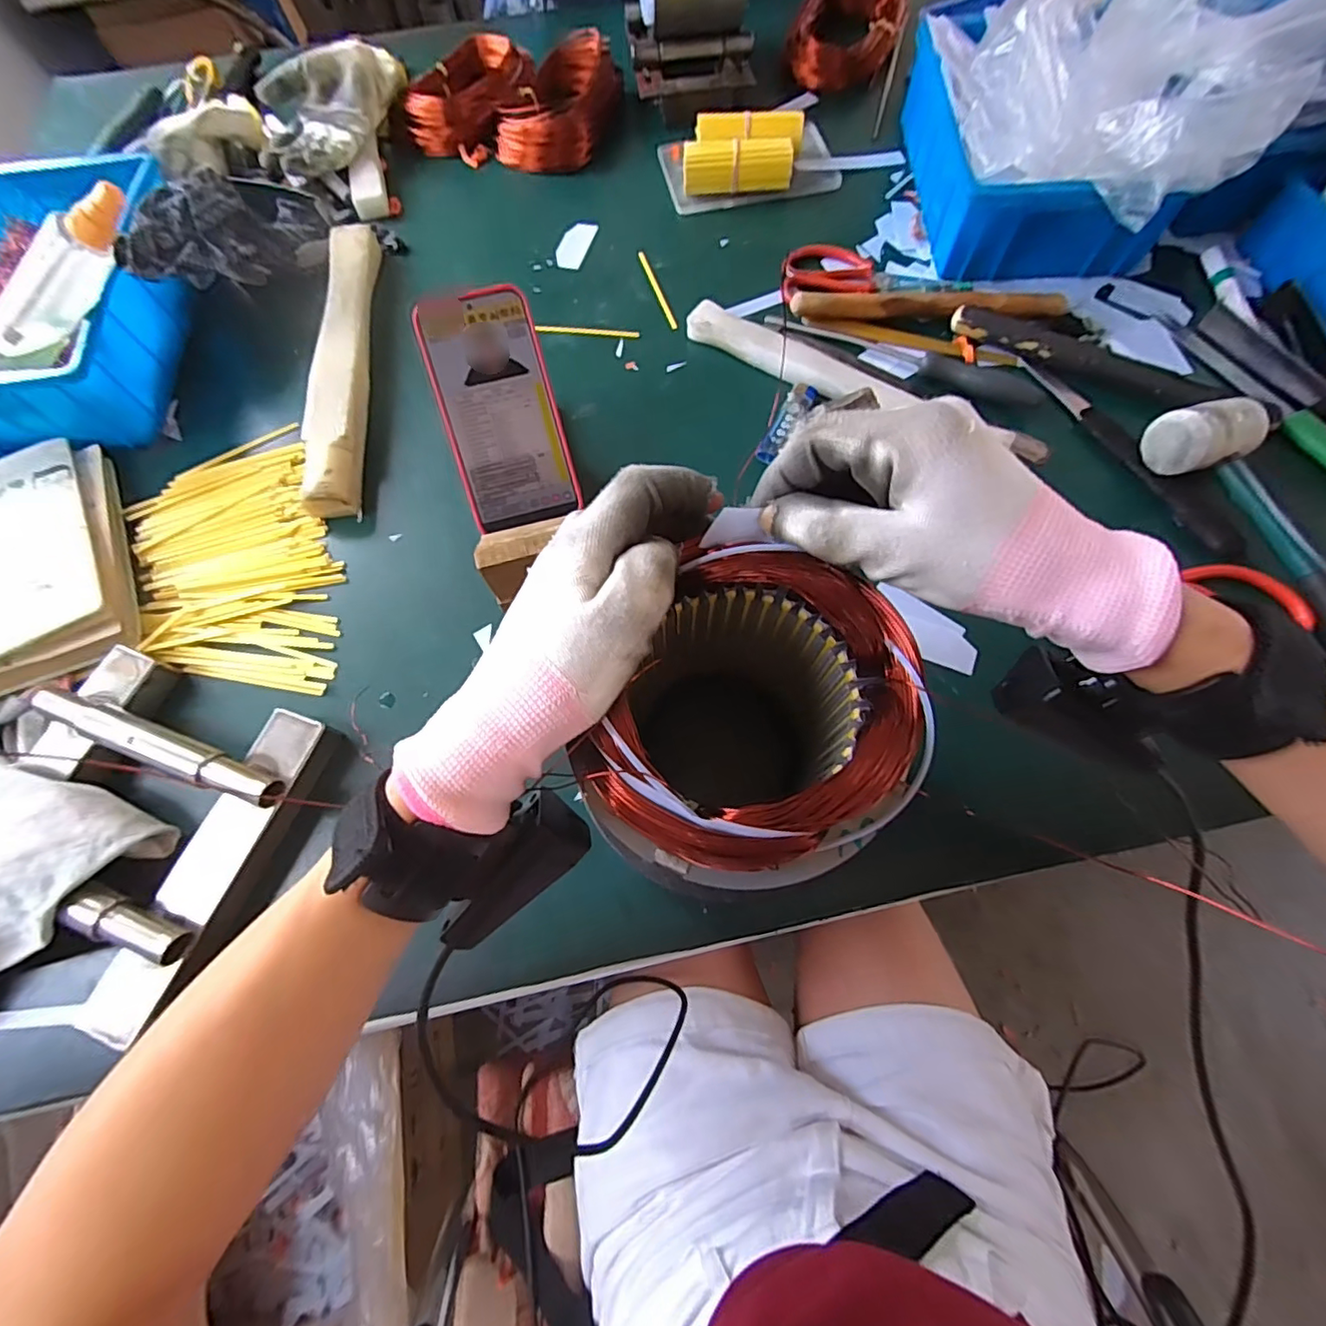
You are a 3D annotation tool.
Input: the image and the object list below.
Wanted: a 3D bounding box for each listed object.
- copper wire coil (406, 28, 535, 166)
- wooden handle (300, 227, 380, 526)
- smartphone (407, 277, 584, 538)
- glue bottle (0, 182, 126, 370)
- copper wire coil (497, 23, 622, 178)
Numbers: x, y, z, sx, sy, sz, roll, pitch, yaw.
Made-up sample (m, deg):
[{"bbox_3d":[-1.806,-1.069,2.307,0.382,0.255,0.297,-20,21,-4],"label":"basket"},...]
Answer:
[{"bbox_3d":[-0.227,-0.667,0.673,0.142,0.046,0.162,13,69,7],"label":"copper wire coil"},{"bbox_3d":[-0.291,-0.279,0.516,0.041,0.032,0.340,-6,68,-1],"label":"wooden handle"},{"bbox_3d":[-0.120,-0.184,0.417,0.081,0.005,0.160,-16,103,-6],"label":"smartphone"},{"bbox_3d":[-0.466,-0.291,0.437,0.191,0.048,0.044,-33,69,17],"label":"glue bottle"},{"bbox_3d":[-0.117,-0.646,0.650,0.100,0.059,0.155,20,70,9],"label":"copper wire coil"}]

